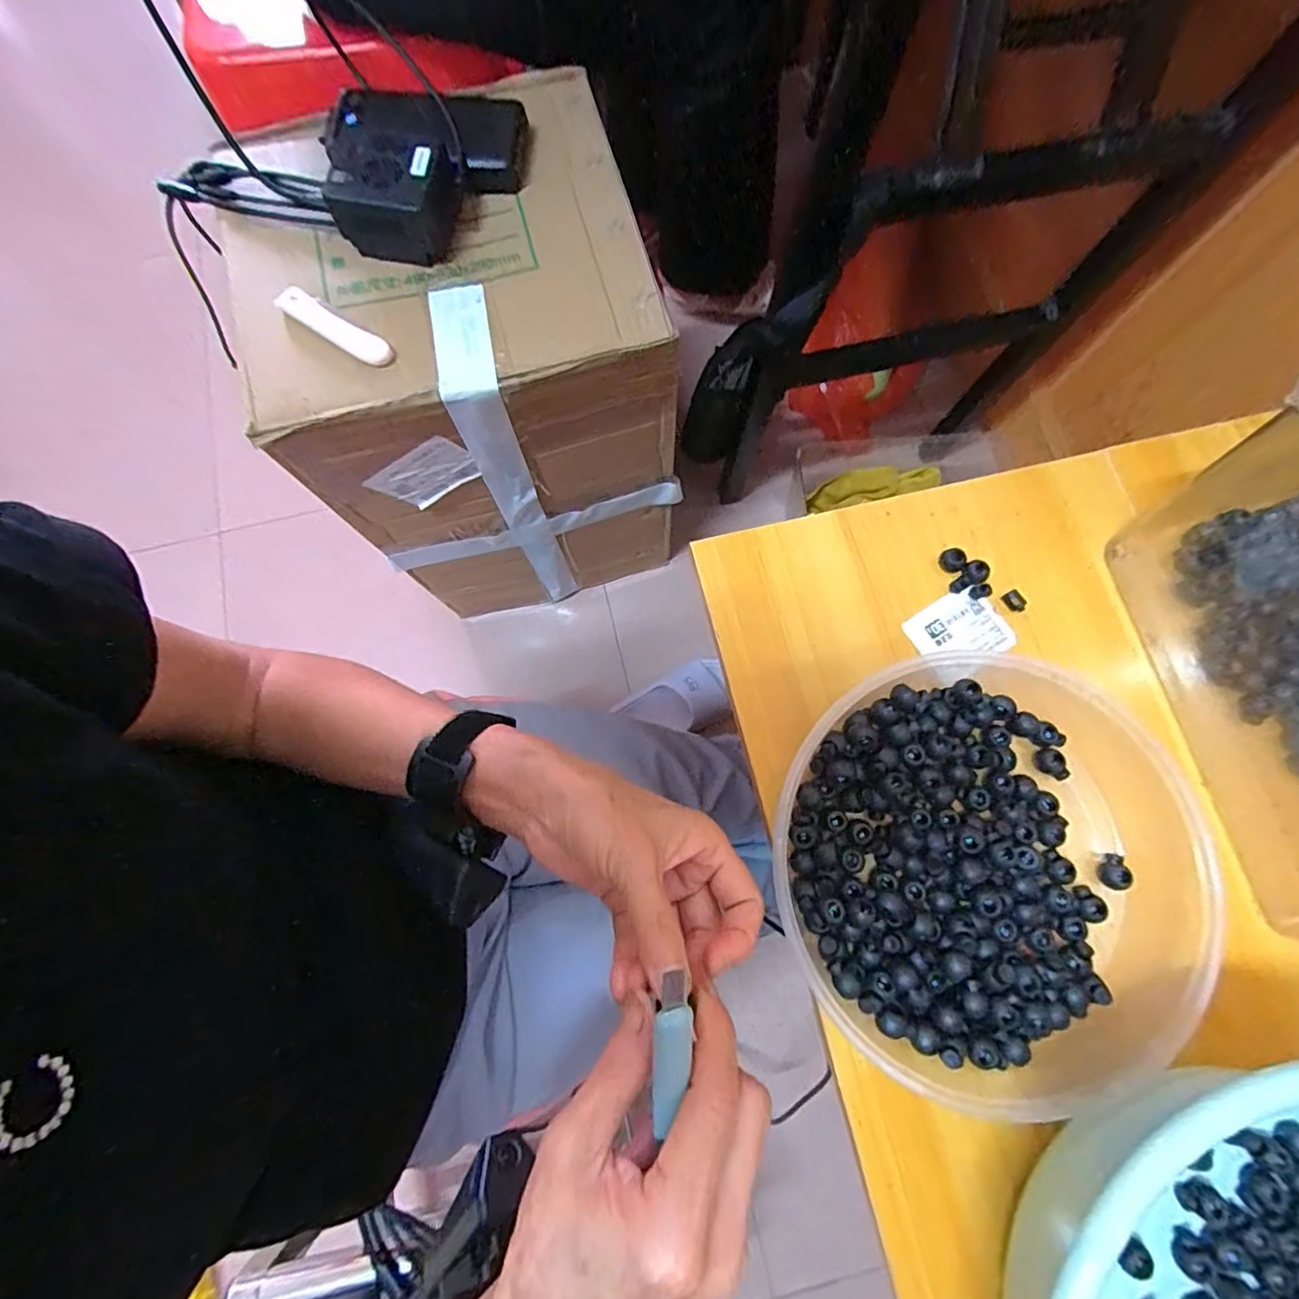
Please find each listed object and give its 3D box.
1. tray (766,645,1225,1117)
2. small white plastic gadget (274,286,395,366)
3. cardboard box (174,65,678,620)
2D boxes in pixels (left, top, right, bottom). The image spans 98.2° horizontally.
[{"bbox_3d":[0.188,0.116,0.311,0.228,0.039,0.221,0,78,1],"label":"tray"},{"bbox_3d":[-0.236,-0.246,0.427,0.088,0.021,0.025,31,80,8],"label":"small white plastic gadget"},{"bbox_3d":[-0.173,-0.276,0.662,0.329,0.463,0.284,-19,78,-3],"label":"cardboard box"}]

